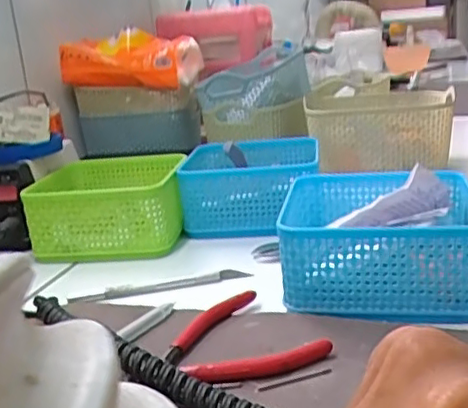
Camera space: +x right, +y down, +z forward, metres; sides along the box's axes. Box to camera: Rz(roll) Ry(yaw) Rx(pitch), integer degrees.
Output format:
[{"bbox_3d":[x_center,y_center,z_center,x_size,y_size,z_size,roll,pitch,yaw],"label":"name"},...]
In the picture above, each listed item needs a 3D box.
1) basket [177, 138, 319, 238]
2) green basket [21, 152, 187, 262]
[{"bbox_3d":[0.015,-0.020,0.609,0.126,0.061,0.121,-2,16,8],"label":"basket"},{"bbox_3d":[-0.114,-0.001,0.588,0.130,0.062,0.130,-4,16,2],"label":"green basket"}]

